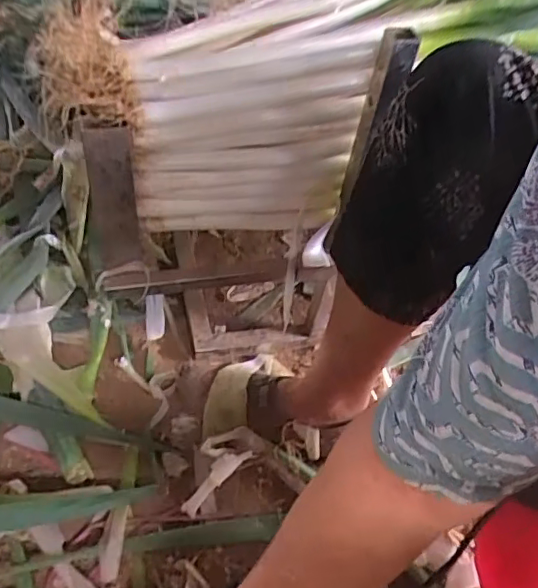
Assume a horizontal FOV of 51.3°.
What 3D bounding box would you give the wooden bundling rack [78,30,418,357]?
[{"bbox_3d":[-0.017,-0.059,0.601,0.311,0.397,0.138,2,46,-3],"label":"wooden bundling rack"}]

